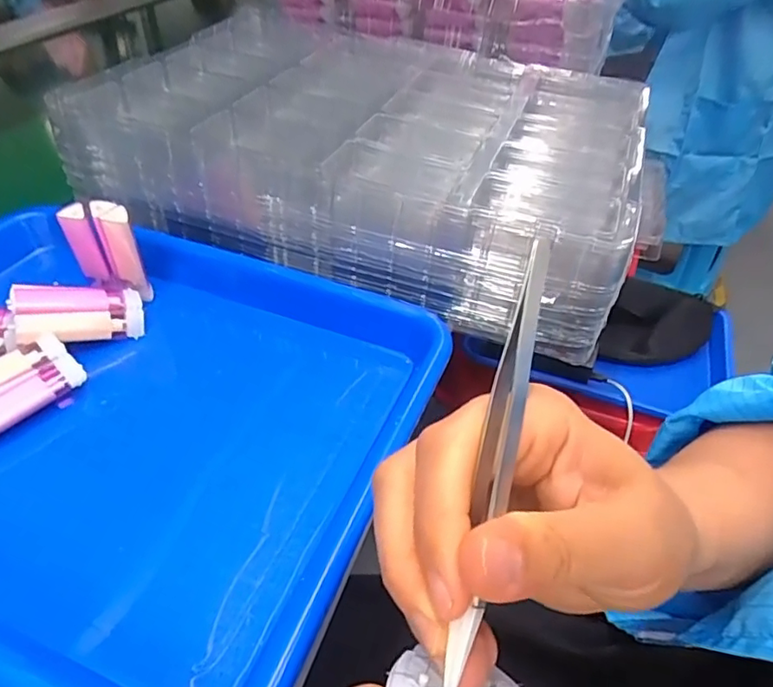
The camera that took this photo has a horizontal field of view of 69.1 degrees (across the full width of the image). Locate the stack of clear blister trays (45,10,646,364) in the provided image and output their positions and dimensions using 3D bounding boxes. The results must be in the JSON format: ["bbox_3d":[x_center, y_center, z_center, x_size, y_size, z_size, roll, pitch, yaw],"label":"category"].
[{"bbox_3d":[-0.005,-0.167,0.471,0.406,0.092,0.293,16,45,15],"label":"stack of clear blister trays"}]

